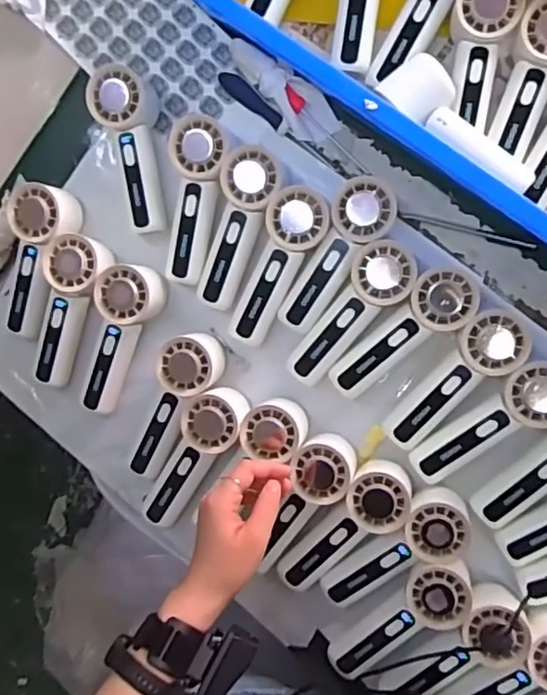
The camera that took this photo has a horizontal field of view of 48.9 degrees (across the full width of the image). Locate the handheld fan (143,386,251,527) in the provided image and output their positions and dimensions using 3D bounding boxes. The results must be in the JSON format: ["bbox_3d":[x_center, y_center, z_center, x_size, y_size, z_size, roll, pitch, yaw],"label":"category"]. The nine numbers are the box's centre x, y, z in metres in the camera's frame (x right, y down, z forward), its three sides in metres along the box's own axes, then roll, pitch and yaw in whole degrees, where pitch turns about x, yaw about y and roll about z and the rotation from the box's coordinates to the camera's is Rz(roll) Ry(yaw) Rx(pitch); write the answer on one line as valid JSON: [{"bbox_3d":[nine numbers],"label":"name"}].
[{"bbox_3d":[-0.076,0.113,0.594,0.063,0.045,0.161,32,109,7],"label":"handheld fan"}]

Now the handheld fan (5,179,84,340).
[{"bbox_3d":[-0.234,-0.085,0.609,0.064,0.056,0.150,9,91,8],"label":"handheld fan"}]

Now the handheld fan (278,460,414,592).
[{"bbox_3d":[0.066,0.173,0.575,0.054,0.047,0.152,43,109,6],"label":"handheld fan"}]

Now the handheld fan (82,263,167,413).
[{"bbox_3d":[-0.155,-0.007,0.601,0.058,0.042,0.158,22,109,8],"label":"handheld fan"}]

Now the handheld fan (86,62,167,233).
[{"bbox_3d":[-0.134,-0.193,0.590,0.059,0.053,0.158,-16,88,8],"label":"handheld fan"}]

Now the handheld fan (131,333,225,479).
[{"bbox_3d":[-0.097,0.060,0.596,0.056,0.047,0.159,25,107,7],"label":"handheld fan"}]

